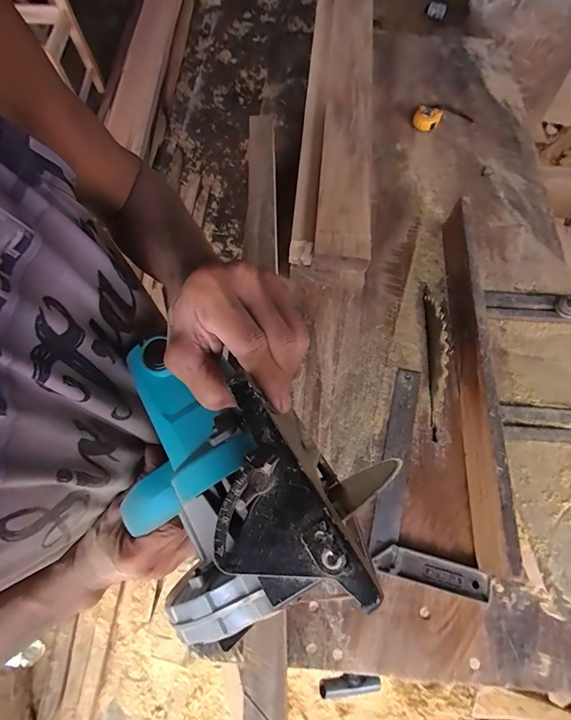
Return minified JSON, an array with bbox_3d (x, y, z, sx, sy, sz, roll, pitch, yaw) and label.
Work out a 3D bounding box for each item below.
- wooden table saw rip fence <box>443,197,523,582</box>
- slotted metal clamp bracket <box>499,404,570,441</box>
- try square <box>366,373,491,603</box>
[{"bbox_3d":[0.325,0.010,0.639,0.038,0.108,0.645,2,69,1],"label":"wooden table saw rip fence"},{"bbox_3d":[0.524,0.098,0.600,0.242,0.113,0.069,1,69,1],"label":"slotted metal clamp bracket"},{"bbox_3d":[0.258,0.191,0.618,0.182,0.017,0.343,12,69,5],"label":"try square"}]

